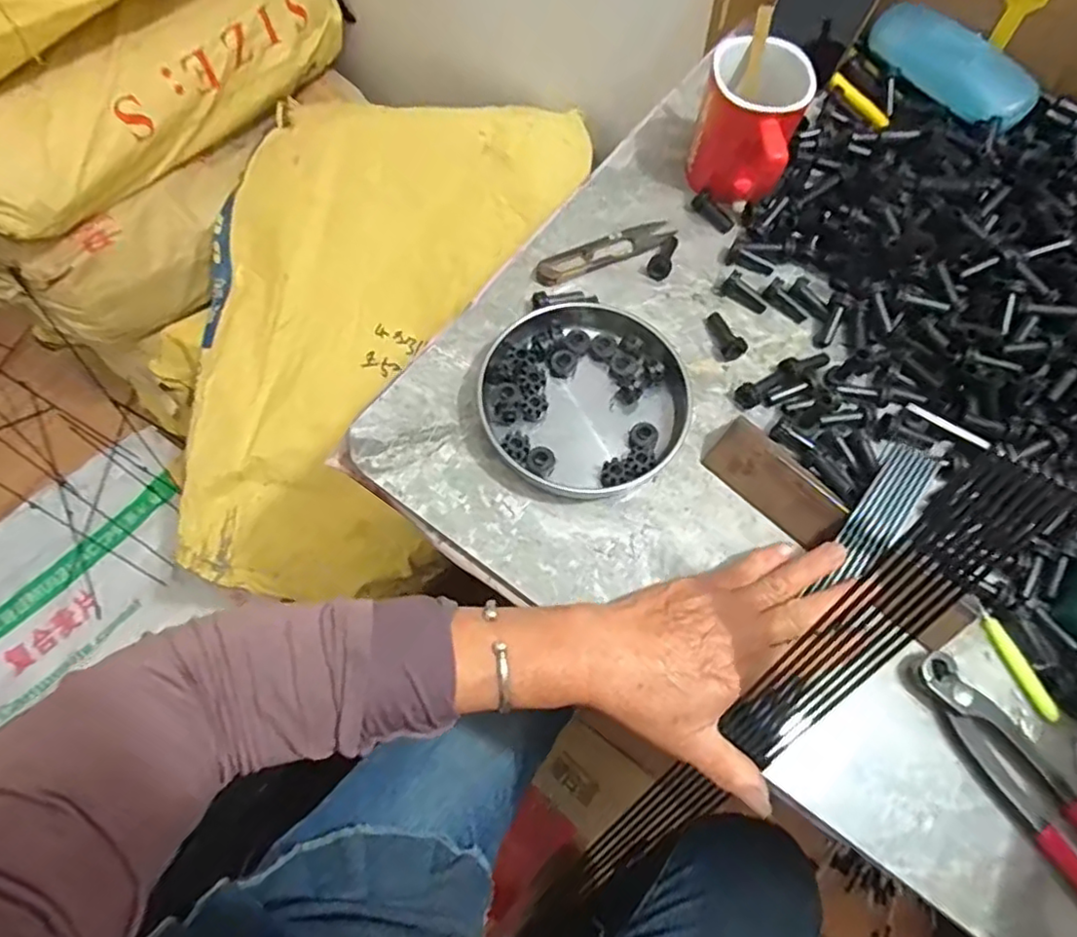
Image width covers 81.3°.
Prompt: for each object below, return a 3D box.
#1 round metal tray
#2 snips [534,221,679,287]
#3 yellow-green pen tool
[{"bbox_3d":[0.033,-0.051,0.431,0.136,0.026,0.140,1,68,-2],"label":"round metal tray"},{"bbox_3d":[0.053,-0.169,0.489,0.117,0.009,0.027,-27,72,-12],"label":"snips"},{"bbox_3d":[0.288,0.115,0.379,0.011,0.006,0.073,-22,71,-11],"label":"yellow-green pen tool"}]

